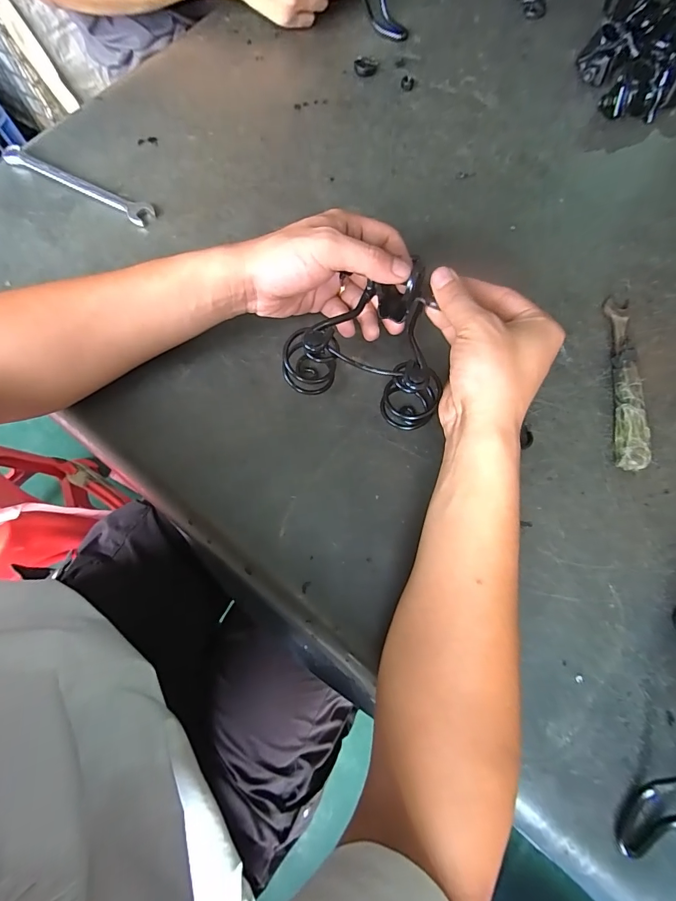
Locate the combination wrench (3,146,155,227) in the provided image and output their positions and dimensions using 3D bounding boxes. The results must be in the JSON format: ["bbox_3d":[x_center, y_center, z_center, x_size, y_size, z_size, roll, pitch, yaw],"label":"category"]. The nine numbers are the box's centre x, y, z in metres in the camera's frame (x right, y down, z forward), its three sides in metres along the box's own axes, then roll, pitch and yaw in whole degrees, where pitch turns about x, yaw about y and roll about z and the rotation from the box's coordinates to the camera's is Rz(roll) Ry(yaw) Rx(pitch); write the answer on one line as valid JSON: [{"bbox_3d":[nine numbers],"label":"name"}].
[{"bbox_3d":[-0.265,-0.269,0.389,0.162,0.012,0.024,24,76,5],"label":"combination wrench"}]

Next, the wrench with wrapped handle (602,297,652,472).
[{"bbox_3d":[0.260,-0.064,0.348,0.024,0.016,0.166,7,75,1],"label":"wrench with wrapped handle"}]

